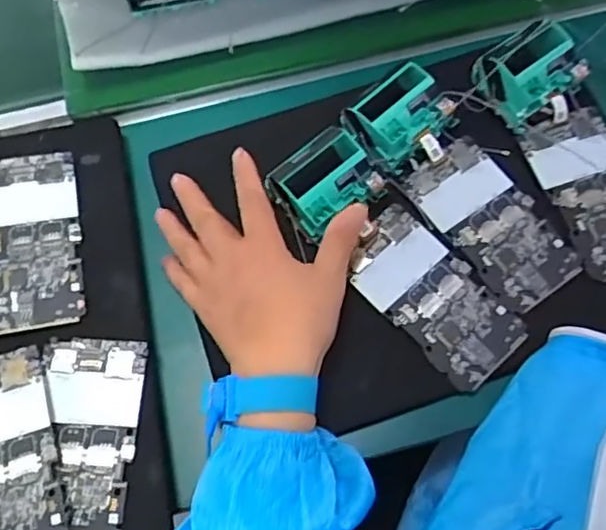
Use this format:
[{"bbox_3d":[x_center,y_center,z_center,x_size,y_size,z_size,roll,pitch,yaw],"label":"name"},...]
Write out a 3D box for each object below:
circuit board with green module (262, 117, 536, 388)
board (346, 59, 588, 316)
[{"bbox_3d":[0.065,-0.006,0.435,0.068,0.033,0.197,-42,87,-13],"label":"circuit board with green module"},{"bbox_3d":[0.117,-0.062,0.443,0.071,0.036,0.189,-40,73,-13],"label":"board"}]

